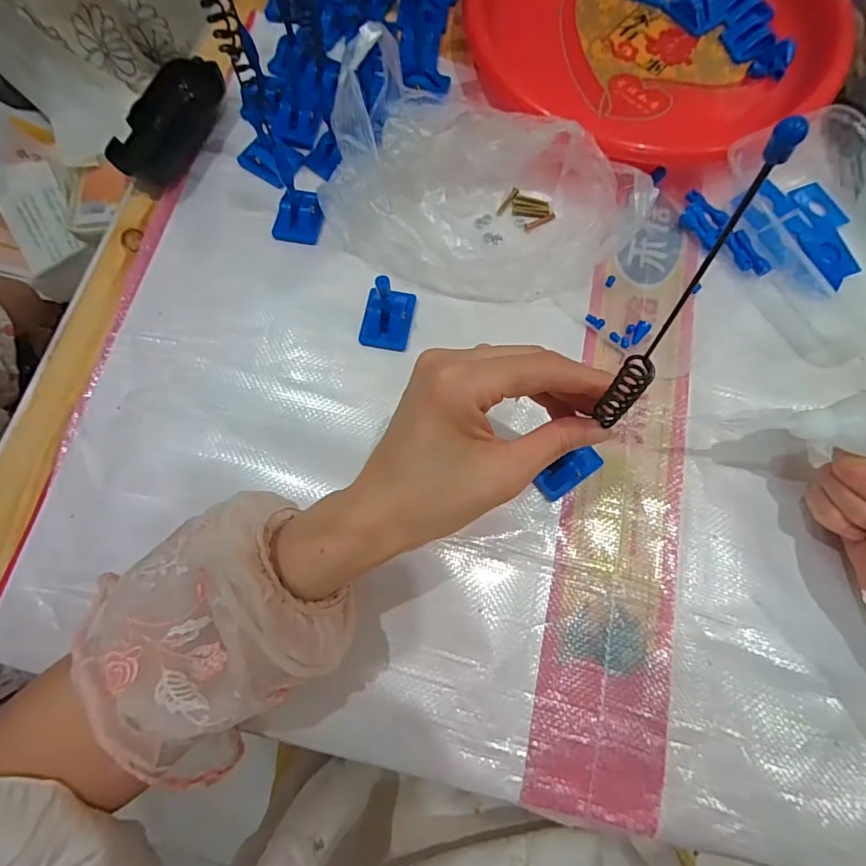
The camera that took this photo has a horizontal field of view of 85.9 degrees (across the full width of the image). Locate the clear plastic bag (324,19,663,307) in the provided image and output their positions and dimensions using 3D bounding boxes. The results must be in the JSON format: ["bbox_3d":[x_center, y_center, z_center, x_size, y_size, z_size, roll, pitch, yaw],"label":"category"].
[{"bbox_3d":[0.036,-0.173,0.315,0.206,0.084,0.137,25,75,7],"label":"clear plastic bag"}]

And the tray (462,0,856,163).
[{"bbox_3d":[0.182,-0.358,0.385,0.286,0.031,0.275,13,76,4],"label":"tray"}]

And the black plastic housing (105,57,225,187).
[{"bbox_3d":[-0.207,-0.248,0.368,0.047,0.020,0.112,21,76,6],"label":"black plastic housing"}]

